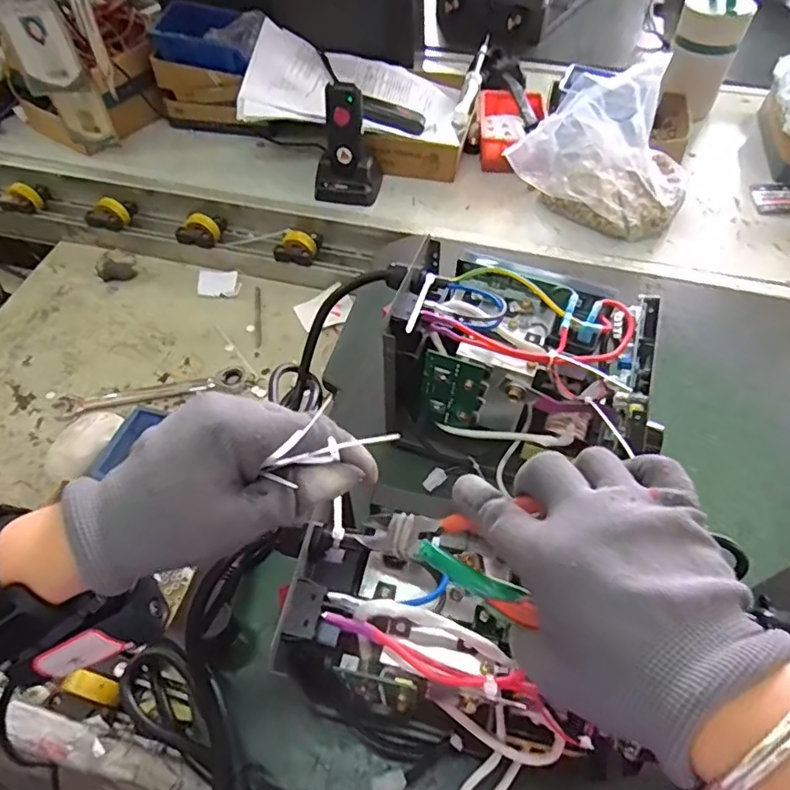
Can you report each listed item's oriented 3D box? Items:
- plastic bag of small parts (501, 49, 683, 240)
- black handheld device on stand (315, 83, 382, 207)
[{"bbox_3d":[0.274,-0.315,0.708,0.211,0.174,0.134,29,60,20],"label":"plastic bag of small parts"},{"bbox_3d":[-0.064,-0.338,0.753,0.089,0.148,0.047,2,34,3],"label":"black handheld device on stand"}]

